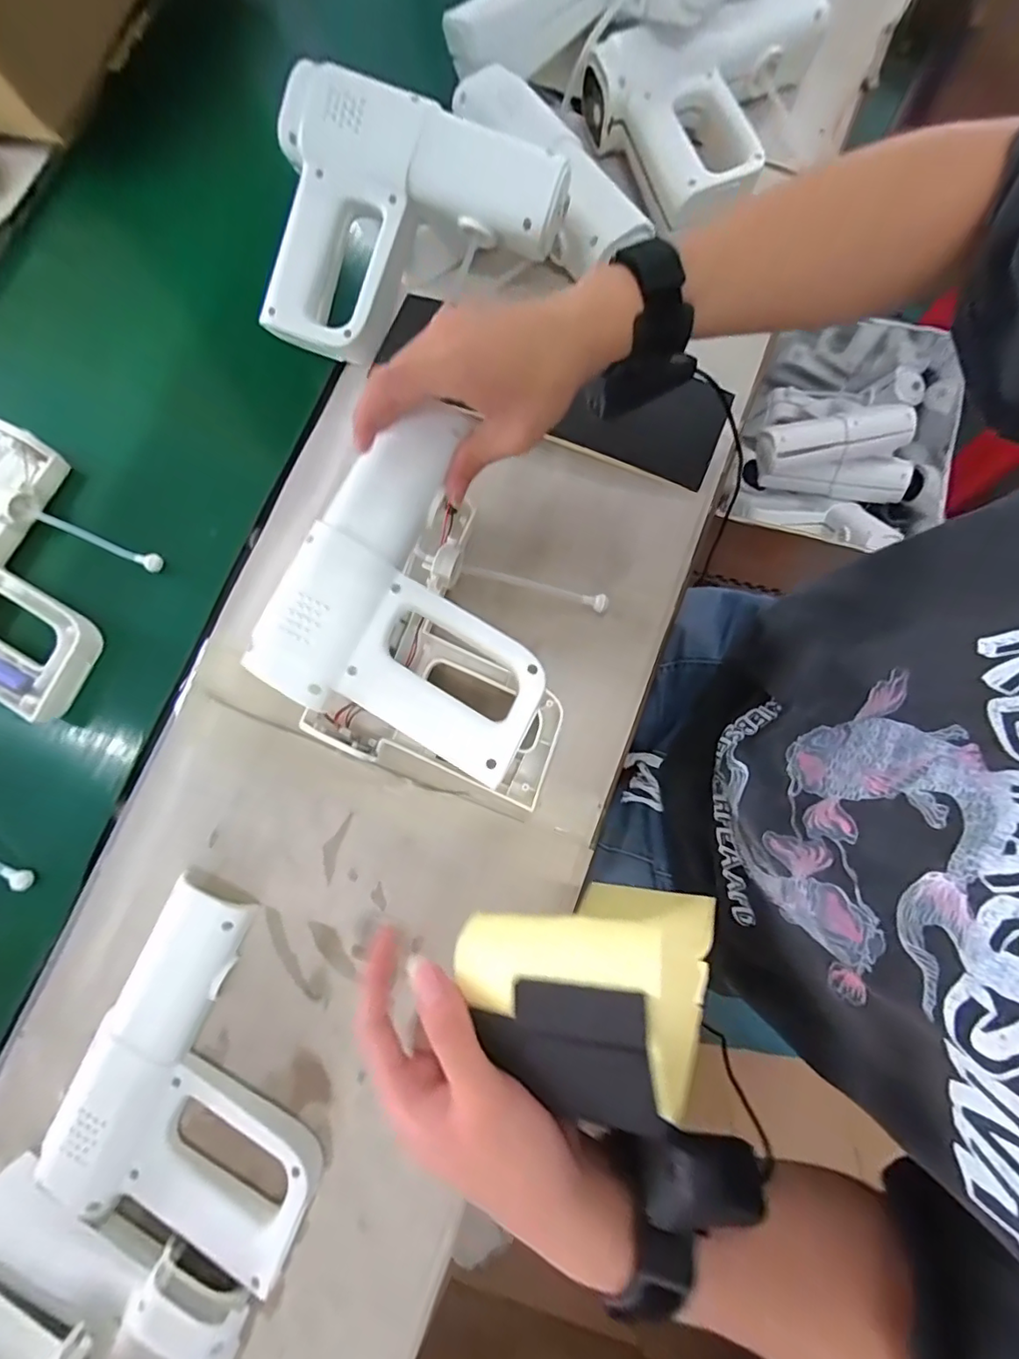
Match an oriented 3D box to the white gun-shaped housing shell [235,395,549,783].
[{"bbox_3d":[-0.050,-0.055,0.345,0.175,0.037,0.186,24,81,5],"label":"white gun-shaped housing shell"}]

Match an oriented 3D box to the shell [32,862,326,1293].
[{"bbox_3d":[-0.197,0.261,0.378,0.172,0.033,0.202,18,80,4],"label":"shell"}]

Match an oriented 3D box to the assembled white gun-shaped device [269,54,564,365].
[{"bbox_3d":[-0.078,-0.341,0.453,0.208,0.075,0.178,17,106,-4],"label":"assembled white gun-shaped device"}]

